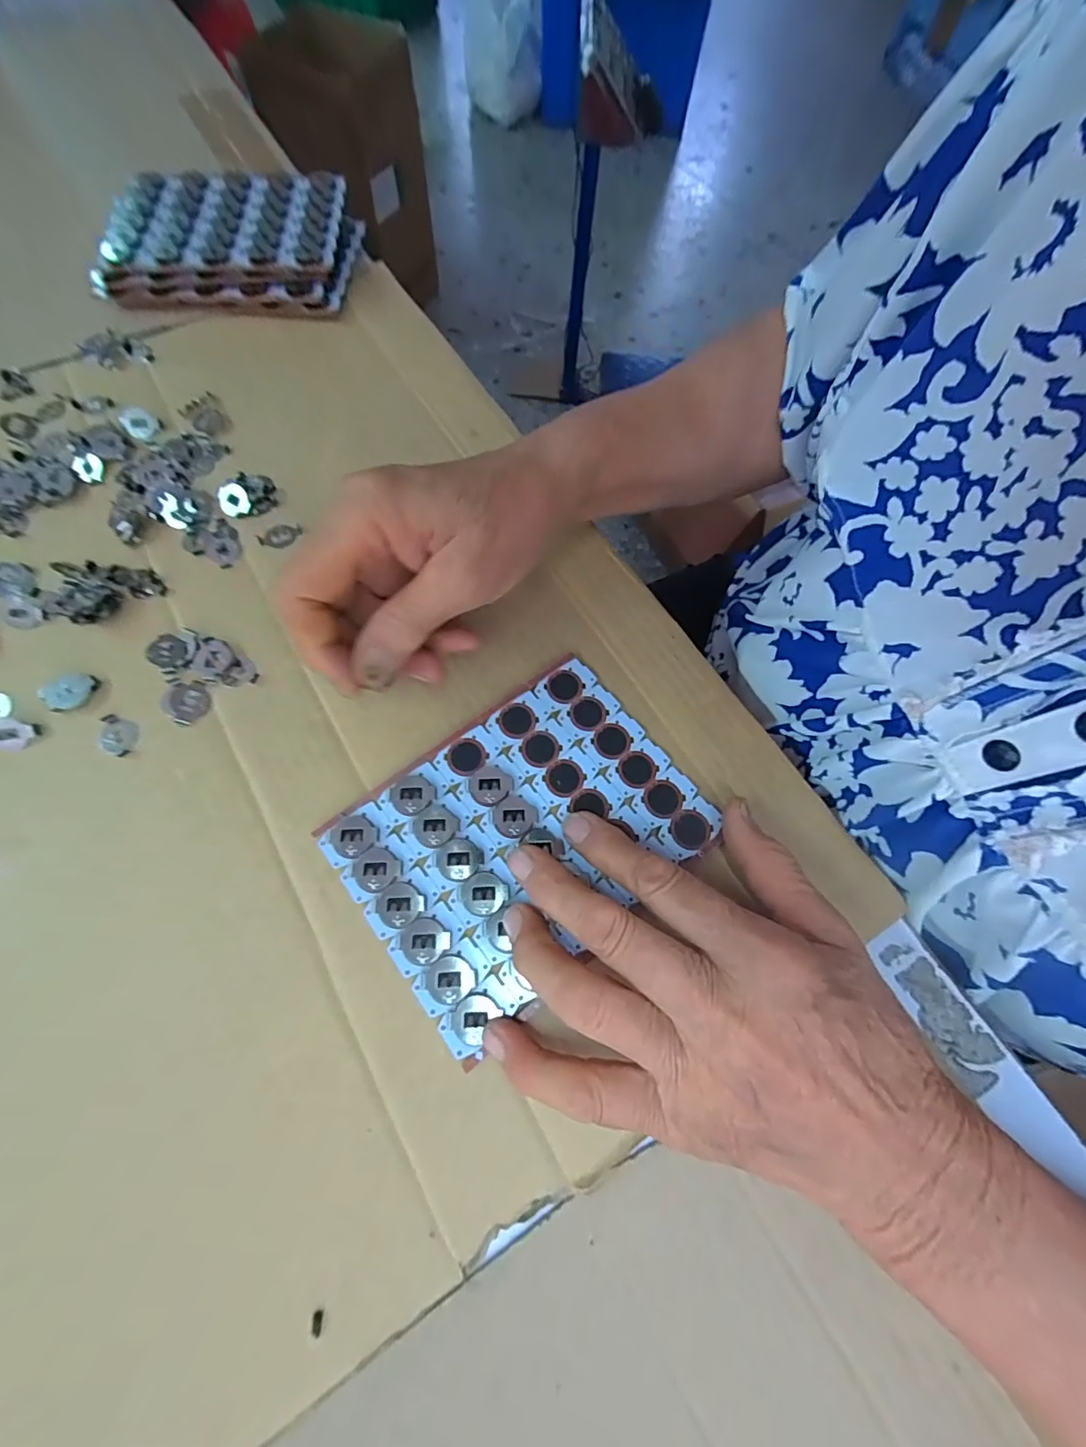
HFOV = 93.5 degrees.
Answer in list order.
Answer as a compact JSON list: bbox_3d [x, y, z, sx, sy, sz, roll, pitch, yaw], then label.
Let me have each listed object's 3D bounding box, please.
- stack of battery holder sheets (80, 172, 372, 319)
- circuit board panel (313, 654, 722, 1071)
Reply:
[{"bbox_3d":[-0.215,-0.335,0.359,0.155,0.032,0.108,-2,69,-4],"label":"stack of battery holder sheets"},{"bbox_3d":[-0.009,0.046,0.229,0.146,0.005,0.112,-37,75,-15],"label":"circuit board panel"}]

